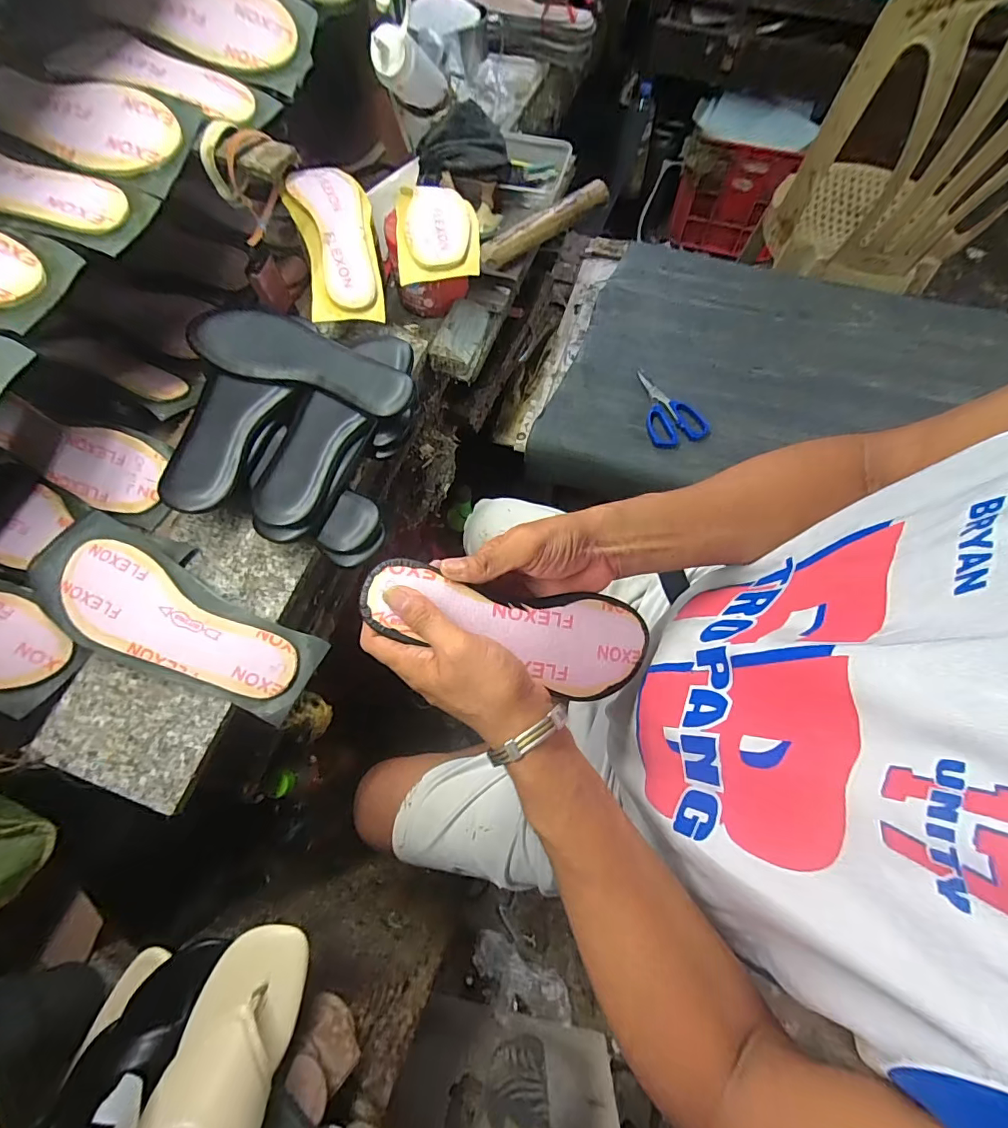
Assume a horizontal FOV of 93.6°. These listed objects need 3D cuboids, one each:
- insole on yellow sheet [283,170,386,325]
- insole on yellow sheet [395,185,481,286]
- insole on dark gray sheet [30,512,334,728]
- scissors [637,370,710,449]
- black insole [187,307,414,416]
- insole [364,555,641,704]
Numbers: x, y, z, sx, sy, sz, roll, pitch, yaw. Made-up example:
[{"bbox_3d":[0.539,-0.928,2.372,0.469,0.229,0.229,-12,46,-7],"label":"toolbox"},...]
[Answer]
[{"bbox_3d":[-0.200,-0.389,0.562,0.092,0.027,0.210,-14,83,-5],"label":"insole on yellow sheet"},{"bbox_3d":[-0.080,-0.408,0.572,0.096,0.023,0.158,-5,67,-2],"label":"insole on yellow sheet"},{"bbox_3d":[-0.327,0.056,0.459,0.290,0.024,0.107,29,70,2],"label":"insole on dark gray sheet"},{"bbox_3d":[0.260,-0.257,0.763,0.095,0.017,0.152,-16,68,-6],"label":"scissors"},{"bbox_3d":[-0.214,-0.224,0.507,0.241,0.036,0.082,15,68,7],"label":"black insole"},{"bbox_3d":[0.010,0.050,0.375,0.236,0.019,0.082,16,67,-15],"label":"insole"}]

